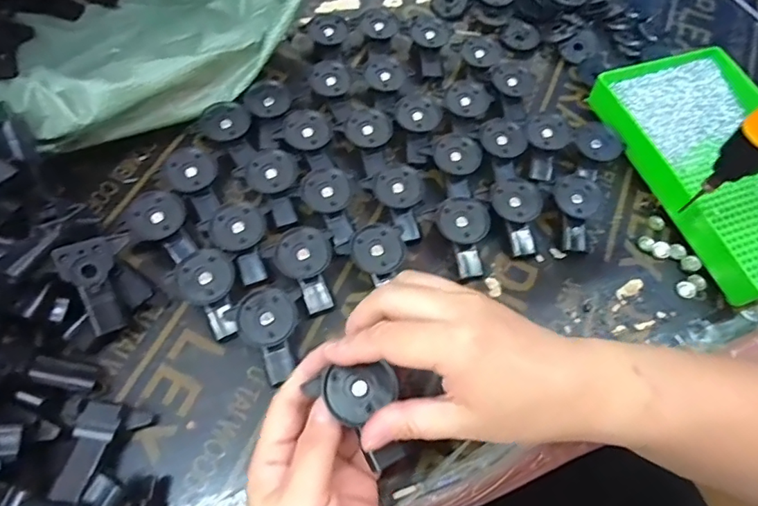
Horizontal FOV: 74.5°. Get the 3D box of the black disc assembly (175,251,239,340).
[{"bbox_3d":[-0.122,0.034,0.378,0.040,0.031,0.069,-28,68,-18],"label":"black disc assembly"}]

